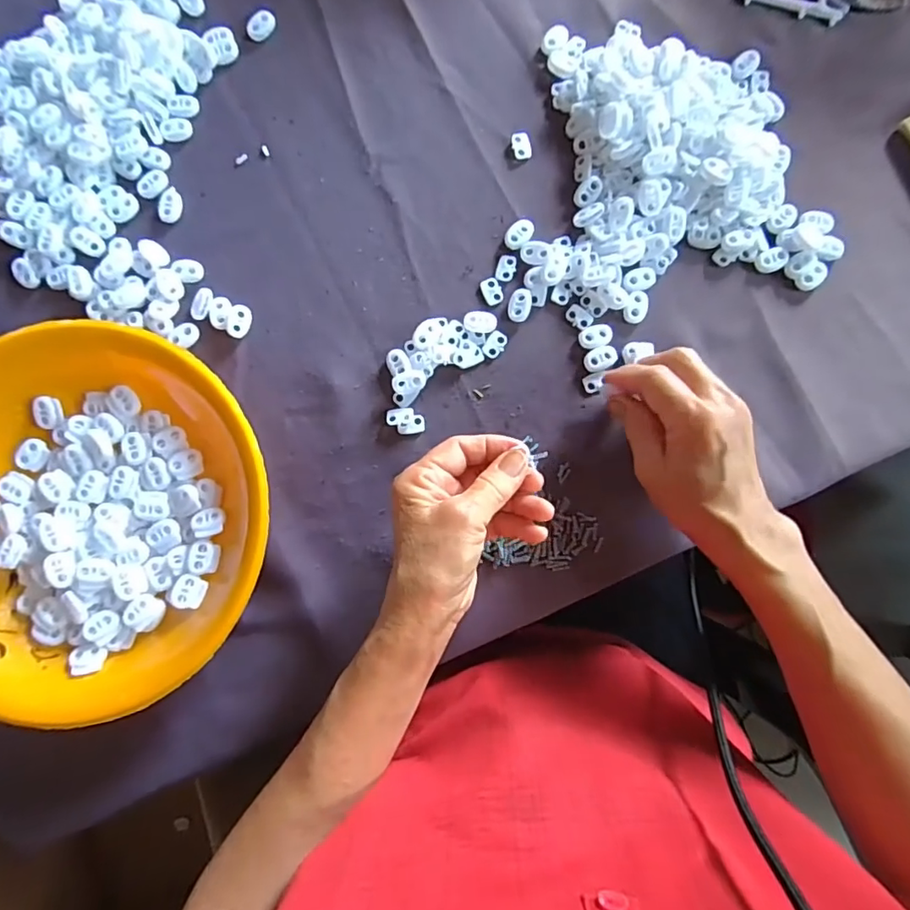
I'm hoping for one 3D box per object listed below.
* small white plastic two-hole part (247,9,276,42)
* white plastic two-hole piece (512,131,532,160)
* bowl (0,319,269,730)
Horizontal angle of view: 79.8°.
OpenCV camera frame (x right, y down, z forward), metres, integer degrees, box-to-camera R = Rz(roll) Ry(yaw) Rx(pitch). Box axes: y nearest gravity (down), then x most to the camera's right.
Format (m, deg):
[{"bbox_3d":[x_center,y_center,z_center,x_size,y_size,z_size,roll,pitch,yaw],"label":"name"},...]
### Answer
[{"bbox_3d":[-0.141,-0.313,0.398,0.015,0.006,0.022,32,86,4],"label":"small white plastic two-hole part"},{"bbox_3d":[0.048,-0.221,0.386,0.013,0.004,0.021,-10,84,0],"label":"white plastic two-hole piece"},{"bbox_3d":[-0.237,0.039,0.350,0.236,0.039,0.232,0,84,1],"label":"bowl"}]

